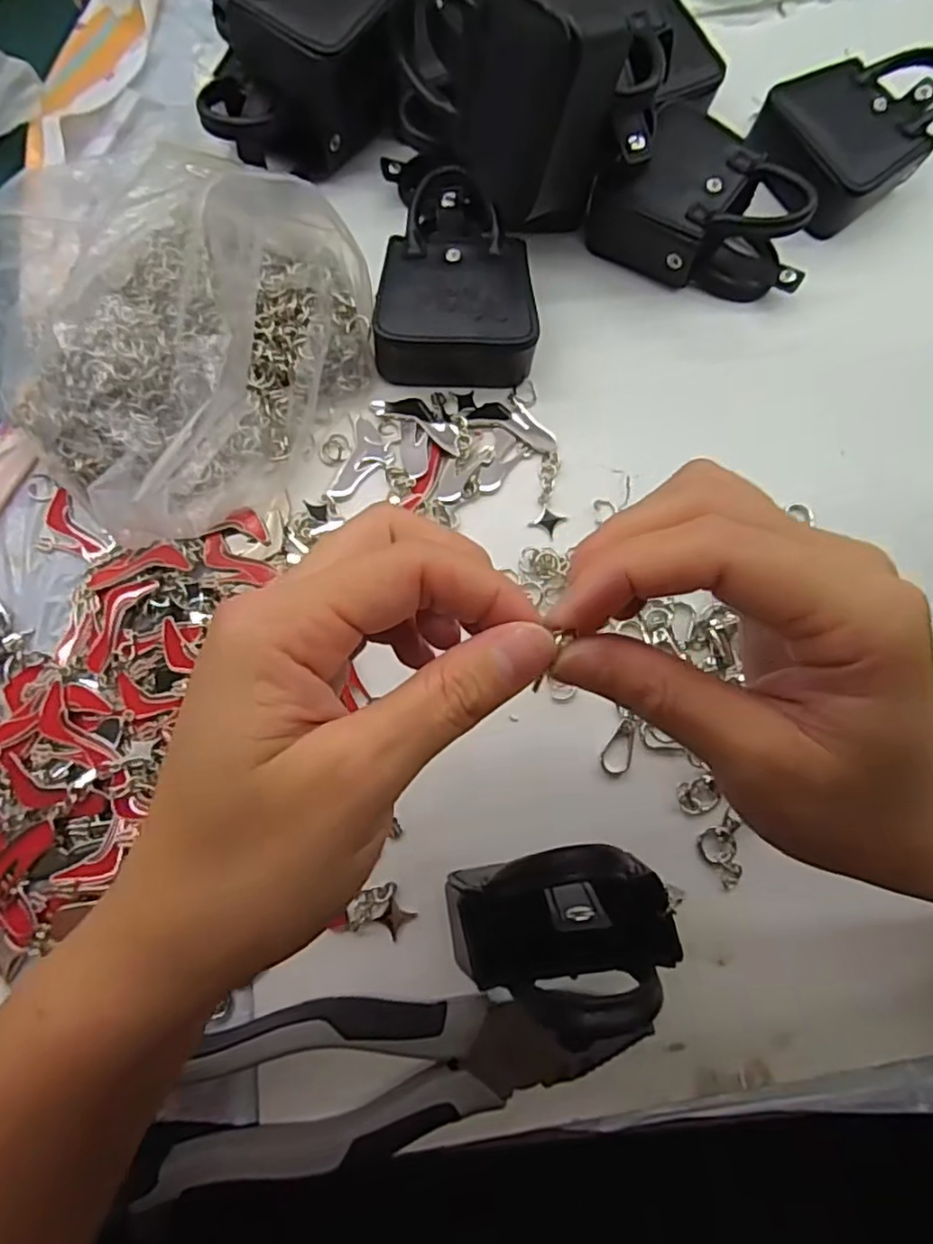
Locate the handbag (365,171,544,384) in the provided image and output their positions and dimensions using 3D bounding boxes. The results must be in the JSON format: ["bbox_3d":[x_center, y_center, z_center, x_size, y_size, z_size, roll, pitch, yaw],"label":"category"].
[{"bbox_3d":[-0.004,-0.170,0.321,0.075,0.034,0.094,3,77,-1],"label":"handbag"}]

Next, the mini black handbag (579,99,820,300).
[{"bbox_3d":[0.124,-0.206,0.334,0.107,0.037,0.076,41,79,8],"label":"mini black handbag"}]

